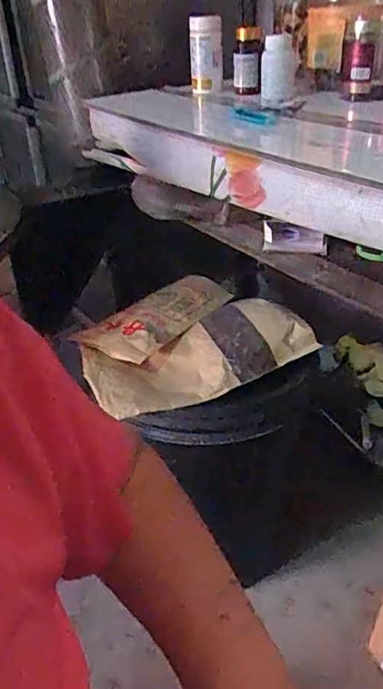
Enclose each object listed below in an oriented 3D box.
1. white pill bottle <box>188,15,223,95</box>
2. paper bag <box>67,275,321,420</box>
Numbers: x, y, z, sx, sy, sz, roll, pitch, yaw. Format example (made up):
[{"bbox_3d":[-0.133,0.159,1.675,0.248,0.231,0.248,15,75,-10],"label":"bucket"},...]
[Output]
[{"bbox_3d":[0.023,-0.447,0.825,0.051,0.101,0.048,-2,33,0],"label":"white pill bottle"},{"bbox_3d":[-0.015,-0.011,0.818,0.304,0.052,0.274,-19,36,-24],"label":"paper bag"}]

